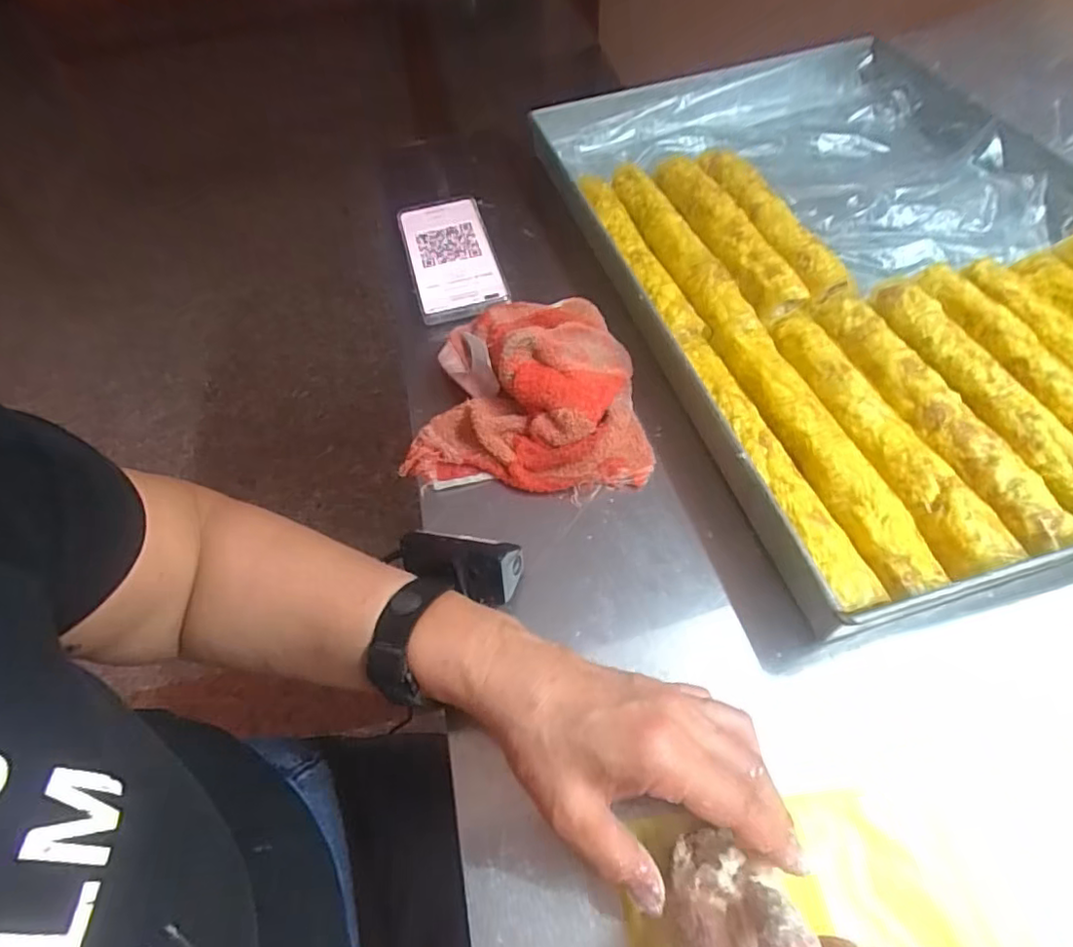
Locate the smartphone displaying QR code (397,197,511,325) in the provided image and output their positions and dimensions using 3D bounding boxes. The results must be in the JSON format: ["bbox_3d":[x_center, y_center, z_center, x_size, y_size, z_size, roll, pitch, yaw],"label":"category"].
[{"bbox_3d":[-0.076,-0.194,0.540,0.076,0.014,0.163,-15,57,-5],"label":"smartphone displaying QR code"}]

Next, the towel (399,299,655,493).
[{"bbox_3d":[-0.005,-0.066,0.427,0.167,0.058,0.151,1,57,6],"label":"towel"}]

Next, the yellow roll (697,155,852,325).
[{"bbox_3d":[0.160,-0.205,0.519,0.036,0.029,0.218,-17,57,-7],"label":"yellow roll"}]

